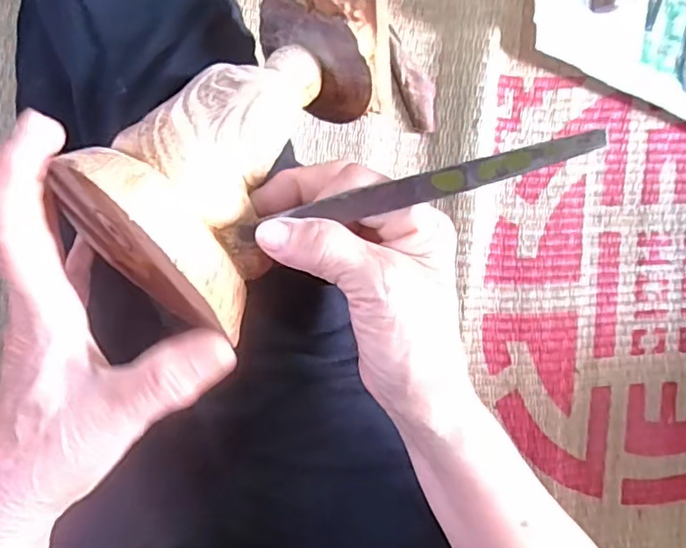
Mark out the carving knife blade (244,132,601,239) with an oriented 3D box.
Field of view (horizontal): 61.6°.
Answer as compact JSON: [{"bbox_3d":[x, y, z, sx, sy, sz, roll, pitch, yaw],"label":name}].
[{"bbox_3d":[0.030,-0.036,0.243,0.154,0.005,0.012,-14,94,8],"label":"carving knife blade"}]

